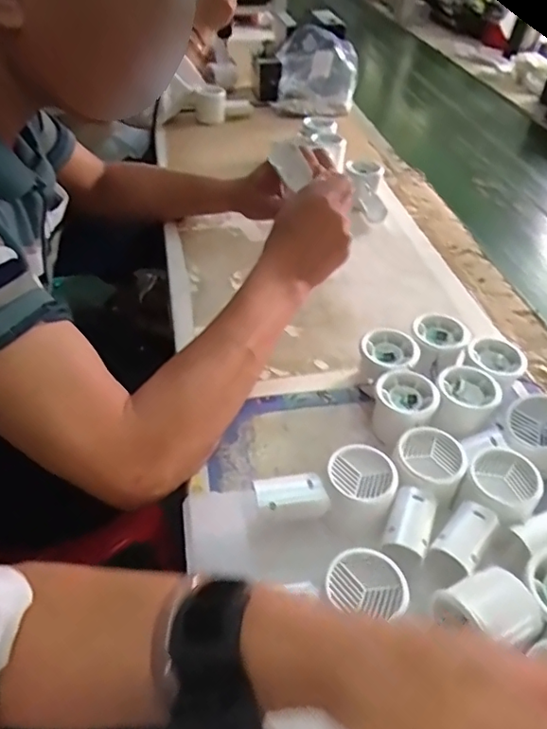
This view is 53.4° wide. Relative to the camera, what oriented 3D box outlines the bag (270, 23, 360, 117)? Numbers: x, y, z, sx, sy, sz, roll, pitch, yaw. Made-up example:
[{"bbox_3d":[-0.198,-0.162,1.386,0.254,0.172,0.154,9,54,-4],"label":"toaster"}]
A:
[{"bbox_3d":[0.089,-0.591,1.105,0.161,0.138,0.078,5,43,1],"label":"bag"}]

